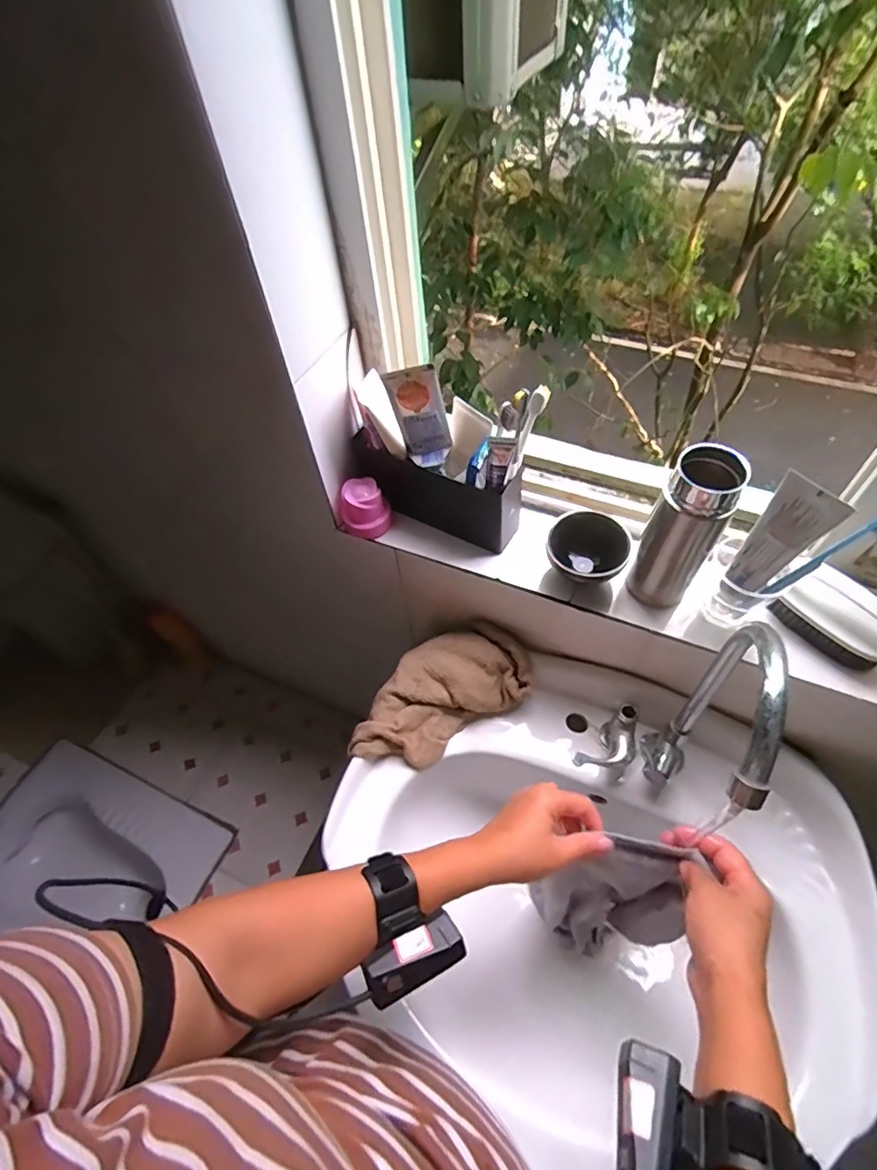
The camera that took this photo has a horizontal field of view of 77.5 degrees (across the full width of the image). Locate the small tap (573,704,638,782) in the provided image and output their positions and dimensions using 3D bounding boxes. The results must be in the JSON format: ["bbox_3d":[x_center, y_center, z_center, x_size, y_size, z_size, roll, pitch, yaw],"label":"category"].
[{"bbox_3d":[0.194,0.187,0.616,0.048,0.062,0.092,36,65,25],"label":"small tap"}]

